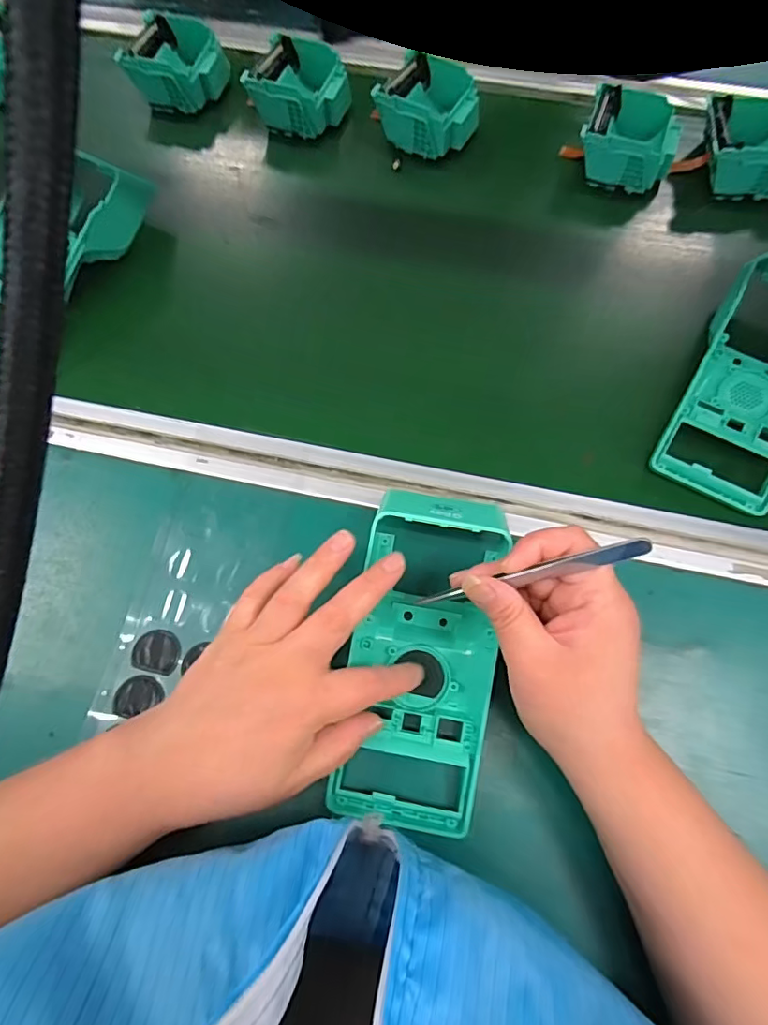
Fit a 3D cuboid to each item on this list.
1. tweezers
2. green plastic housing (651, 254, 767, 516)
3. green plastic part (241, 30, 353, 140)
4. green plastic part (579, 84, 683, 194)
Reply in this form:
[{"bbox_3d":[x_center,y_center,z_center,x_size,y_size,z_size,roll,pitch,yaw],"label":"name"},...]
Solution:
[{"bbox_3d":[0.074,0.030,0.263,0.110,0.007,0.008,-19,70,25],"label":"tweezers"},{"bbox_3d":[0.260,-0.095,0.361,0.088,0.043,0.172,31,75,9],"label":"green plastic housing"},{"bbox_3d":[-0.074,-0.389,0.483,0.086,0.046,0.086,27,69,3],"label":"green plastic part"},{"bbox_3d":[0.212,-0.320,0.457,0.077,0.045,0.079,22,73,7],"label":"green plastic part"}]

